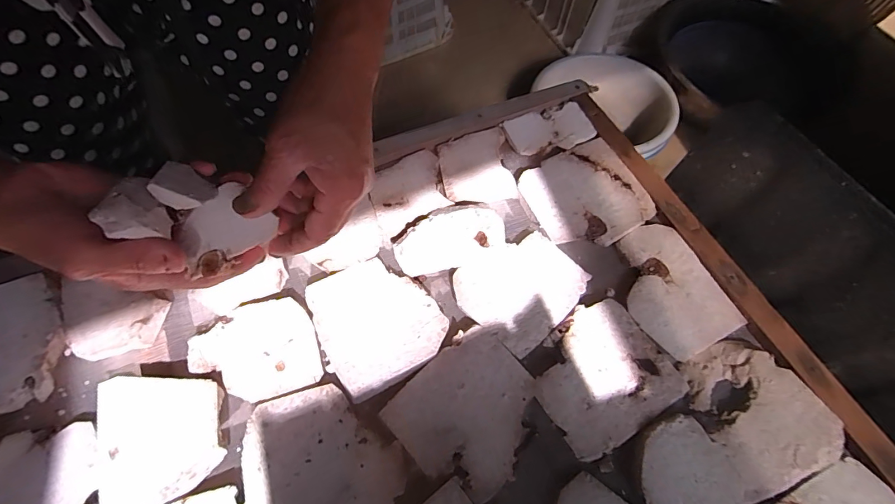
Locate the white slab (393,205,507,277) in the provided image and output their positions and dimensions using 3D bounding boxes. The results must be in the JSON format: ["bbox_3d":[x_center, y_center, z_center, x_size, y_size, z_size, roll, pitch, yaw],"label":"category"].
[{"bbox_3d":[0.001,-0.015,0.397,0.103,0.013,0.059,-20,65,-13],"label":"white slab"}]

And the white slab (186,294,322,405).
[{"bbox_3d":[-0.157,0.082,0.348,0.093,0.019,0.078,-17,65,-11],"label":"white slab"}]

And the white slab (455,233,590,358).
[{"bbox_3d":[0.068,0.032,0.391,0.107,0.010,0.091,-37,70,-19],"label":"white slab"}]

